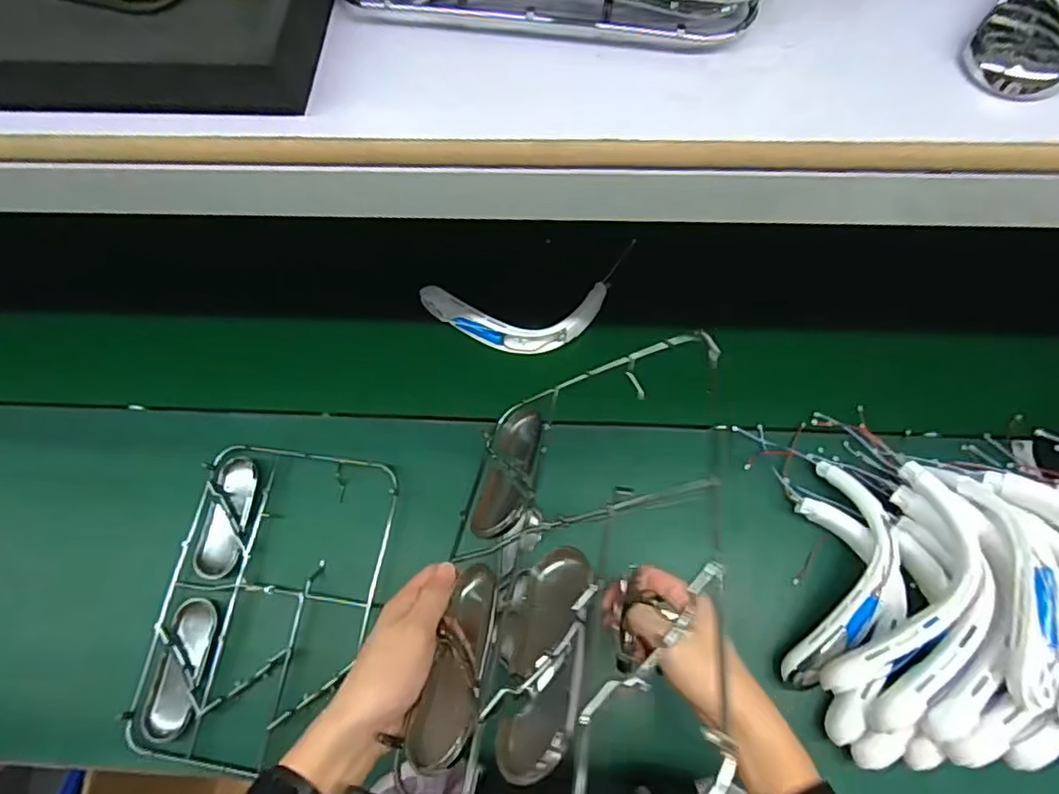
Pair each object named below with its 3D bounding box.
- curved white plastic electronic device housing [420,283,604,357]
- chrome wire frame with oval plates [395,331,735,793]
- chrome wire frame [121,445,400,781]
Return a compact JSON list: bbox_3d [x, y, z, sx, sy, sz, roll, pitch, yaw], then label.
[{"bbox_3d":[-0.018,-0.100,0.745,0.228,0.041,0.080,-4,70,1],"label":"curved white plastic electronic device housing"},{"bbox_3d":[0.030,0.100,0.410,0.225,0.019,0.325,-24,35,32],"label":"chrome wire frame with oval plates"},{"bbox_3d":[-0.284,0.221,0.639,0.236,0.031,0.327,7,71,5],"label":"chrome wire frame"}]

